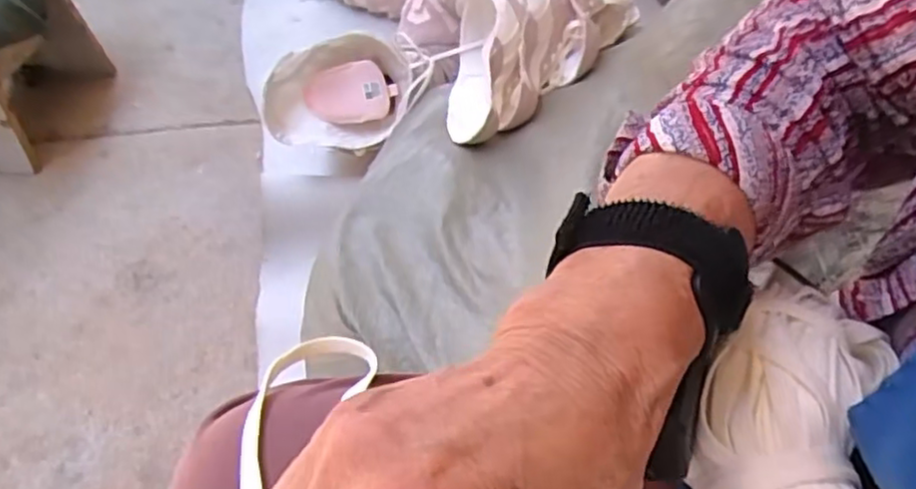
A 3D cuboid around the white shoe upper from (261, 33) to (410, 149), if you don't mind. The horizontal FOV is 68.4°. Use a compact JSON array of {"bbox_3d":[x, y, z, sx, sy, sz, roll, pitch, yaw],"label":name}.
[{"bbox_3d":[-0.169,-0.203,0.933,0.204,0.143,0.076,-25,17,-25],"label":"white shoe upper"}]

